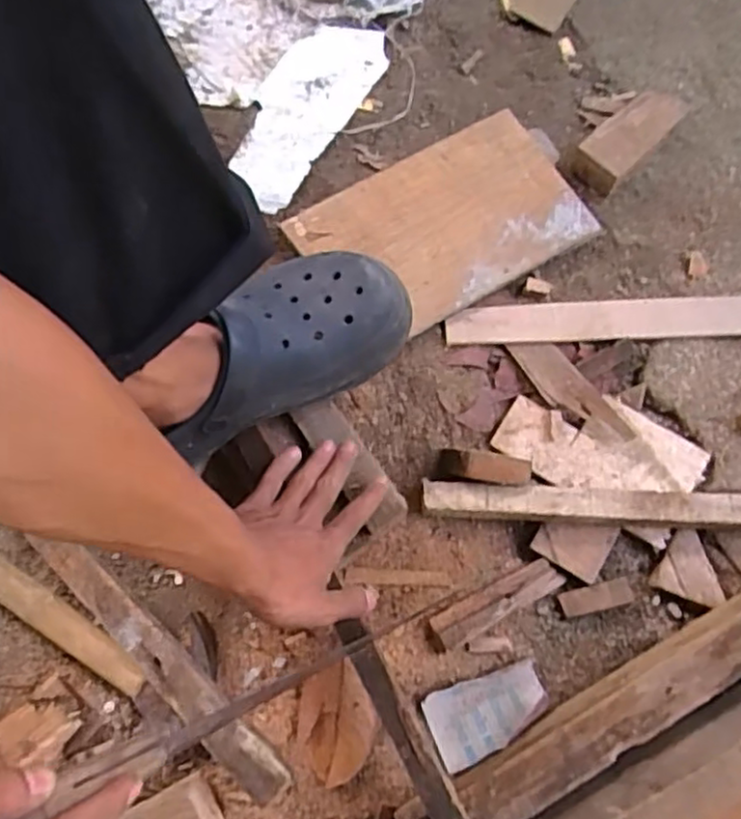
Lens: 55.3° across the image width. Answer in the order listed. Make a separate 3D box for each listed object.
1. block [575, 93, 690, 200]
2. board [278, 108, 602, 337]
[{"bbox_3d":[0.261,-0.276,0.720,0.053,0.045,0.122,42,77,11],"label":"block"},{"bbox_3d":[0.073,-0.183,0.703,0.261,0.016,0.172,-30,76,-10],"label":"board"}]

